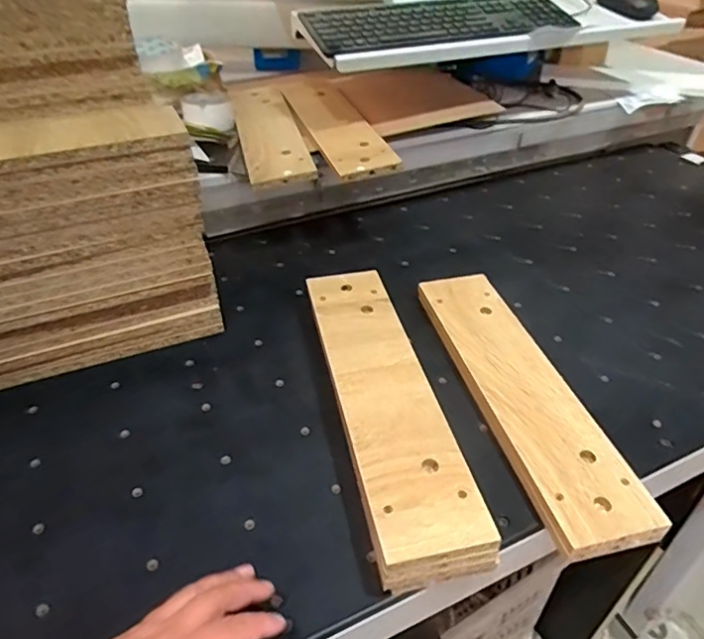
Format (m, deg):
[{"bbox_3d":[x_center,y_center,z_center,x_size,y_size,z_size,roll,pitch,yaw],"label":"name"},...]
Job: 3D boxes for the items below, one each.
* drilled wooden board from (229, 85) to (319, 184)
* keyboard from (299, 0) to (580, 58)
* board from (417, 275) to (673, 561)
[{"bbox_3d":[-0.134,-0.299,0.868,0.090,0.028,0.354,-10,39,-11],"label":"drilled wooden board"},{"bbox_3d":[0.138,-0.449,0.845,0.417,0.025,0.122,-13,58,-15],"label":"keyboard"},{"bbox_3d":[0.173,0.069,0.588,0.097,0.020,0.365,-9,39,-10],"label":"board"}]

